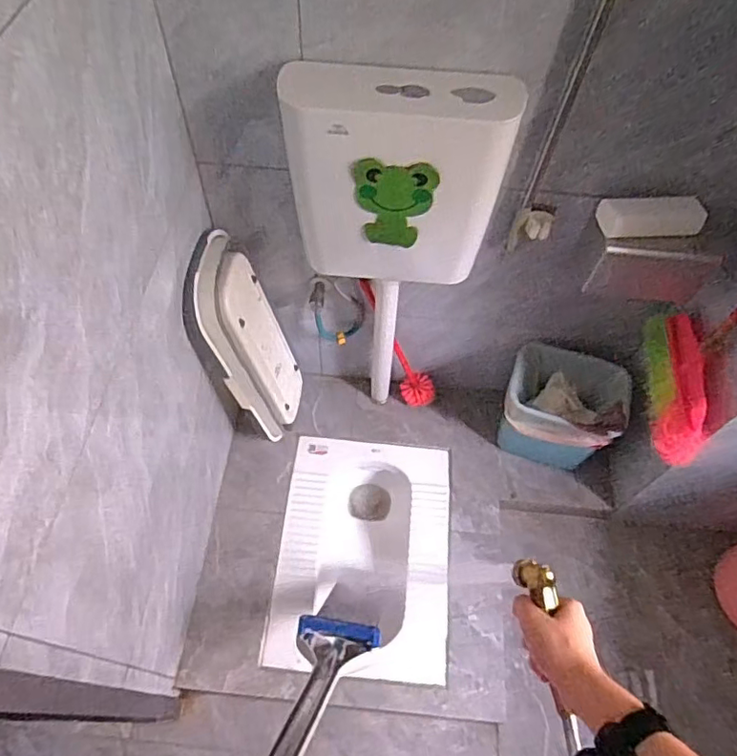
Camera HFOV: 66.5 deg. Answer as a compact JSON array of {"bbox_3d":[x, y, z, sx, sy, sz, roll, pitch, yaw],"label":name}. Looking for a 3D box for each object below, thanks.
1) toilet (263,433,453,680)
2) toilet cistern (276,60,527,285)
[{"bbox_3d":[-0.007,0.451,1.434,0.414,0.203,0.549,5,58,3],"label":"toilet"},{"bbox_3d":[0.053,-0.332,0.964,0.359,0.373,0.139,5,58,3],"label":"toilet cistern"}]

